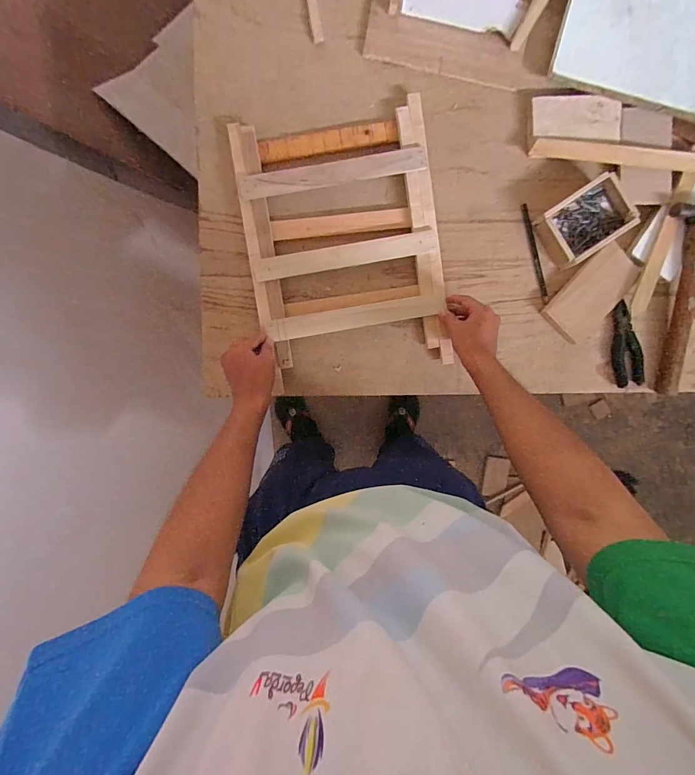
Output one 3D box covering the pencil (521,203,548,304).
[{"bbox_3d":[0.313,-0.223,0.637,0.012,0.007,0.164,-15,93,0],"label":"pencil"}]

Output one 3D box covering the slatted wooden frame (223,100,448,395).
[{"bbox_3d":[-0.004,-0.228,0.618,0.299,0.031,0.396,-9,93,0],"label":"slatted wooden frame"}]

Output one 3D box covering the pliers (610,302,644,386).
[{"bbox_3d":[0.470,-0.072,0.645,0.043,0.015,0.139,-12,93,0],"label":"pliers"}]

